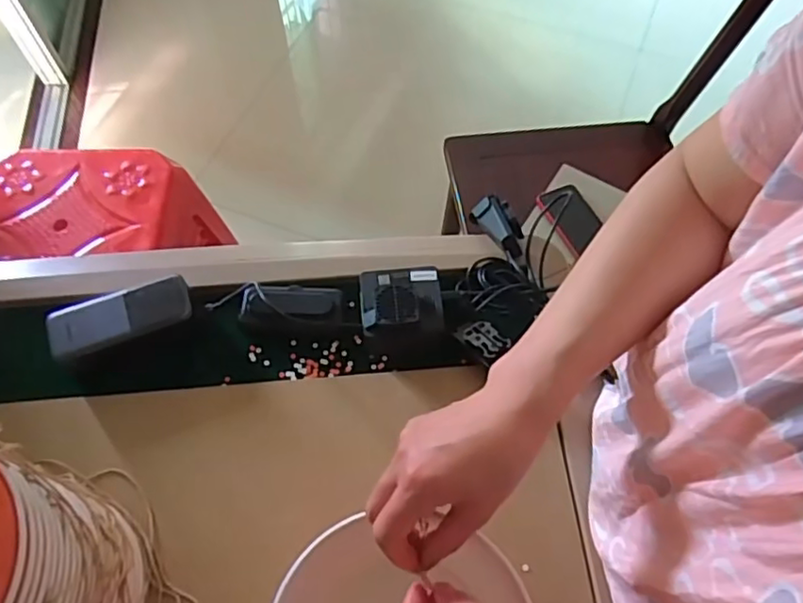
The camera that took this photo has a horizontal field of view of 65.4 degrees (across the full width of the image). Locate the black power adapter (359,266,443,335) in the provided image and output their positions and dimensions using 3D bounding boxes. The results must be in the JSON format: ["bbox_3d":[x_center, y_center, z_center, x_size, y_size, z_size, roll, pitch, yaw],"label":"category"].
[{"bbox_3d":[0.000,0.002,0.601,0.077,0.046,0.076,-2,61,0],"label":"black power adapter"}]

